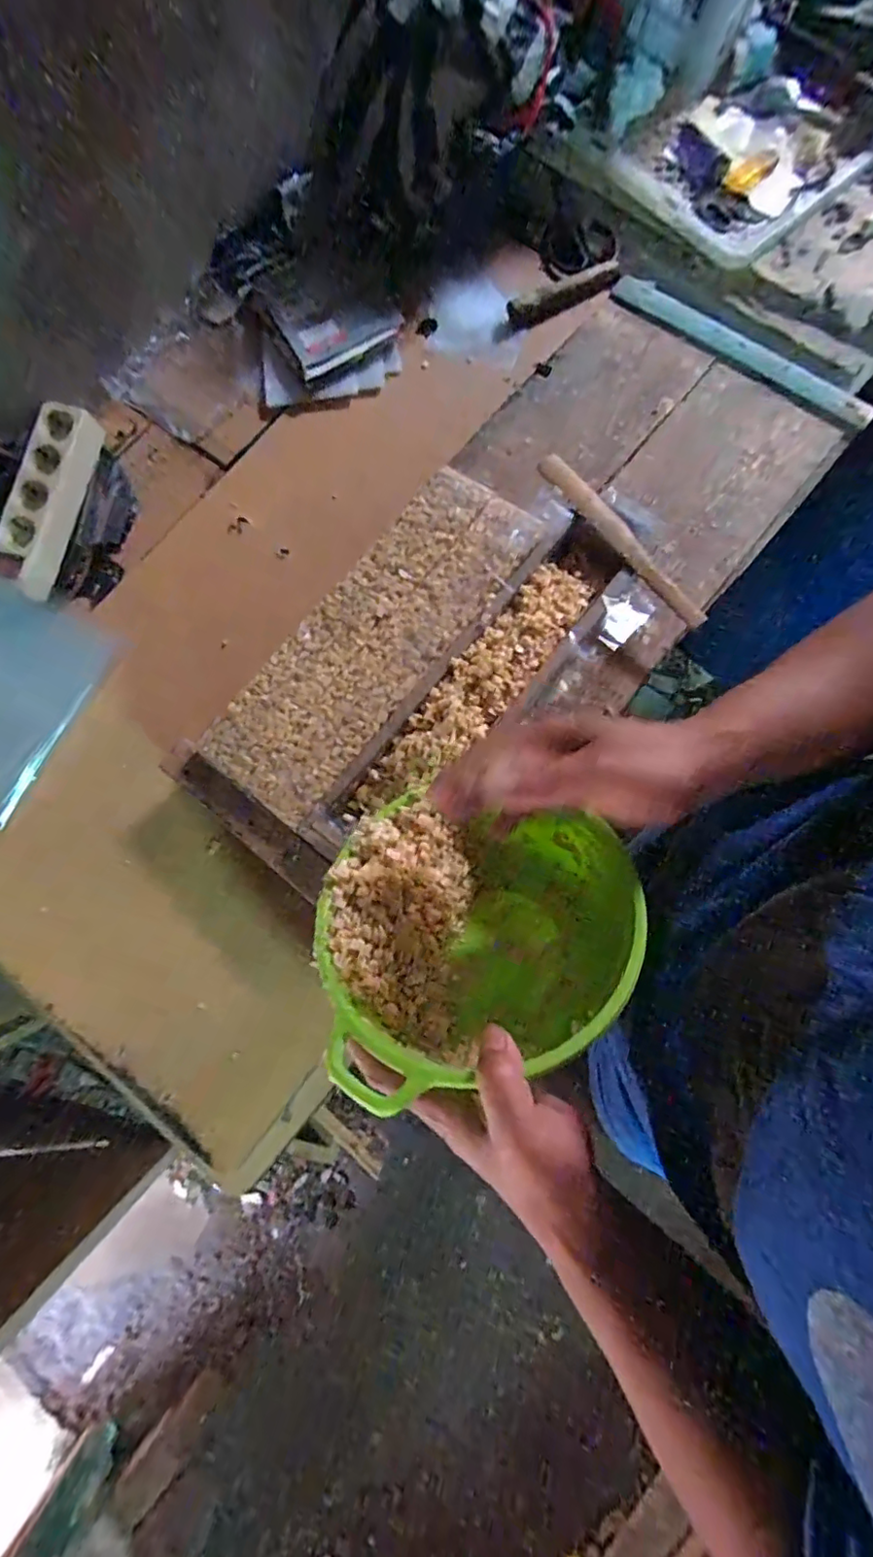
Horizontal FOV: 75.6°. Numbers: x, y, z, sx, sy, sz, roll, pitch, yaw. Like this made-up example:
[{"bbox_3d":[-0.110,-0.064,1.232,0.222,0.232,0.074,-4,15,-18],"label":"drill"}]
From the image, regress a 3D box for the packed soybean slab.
[{"bbox_3d":[-0.057,-0.133,0.525,0.123,0.017,0.363,38,81,7],"label":"packed soybean slab"}]

